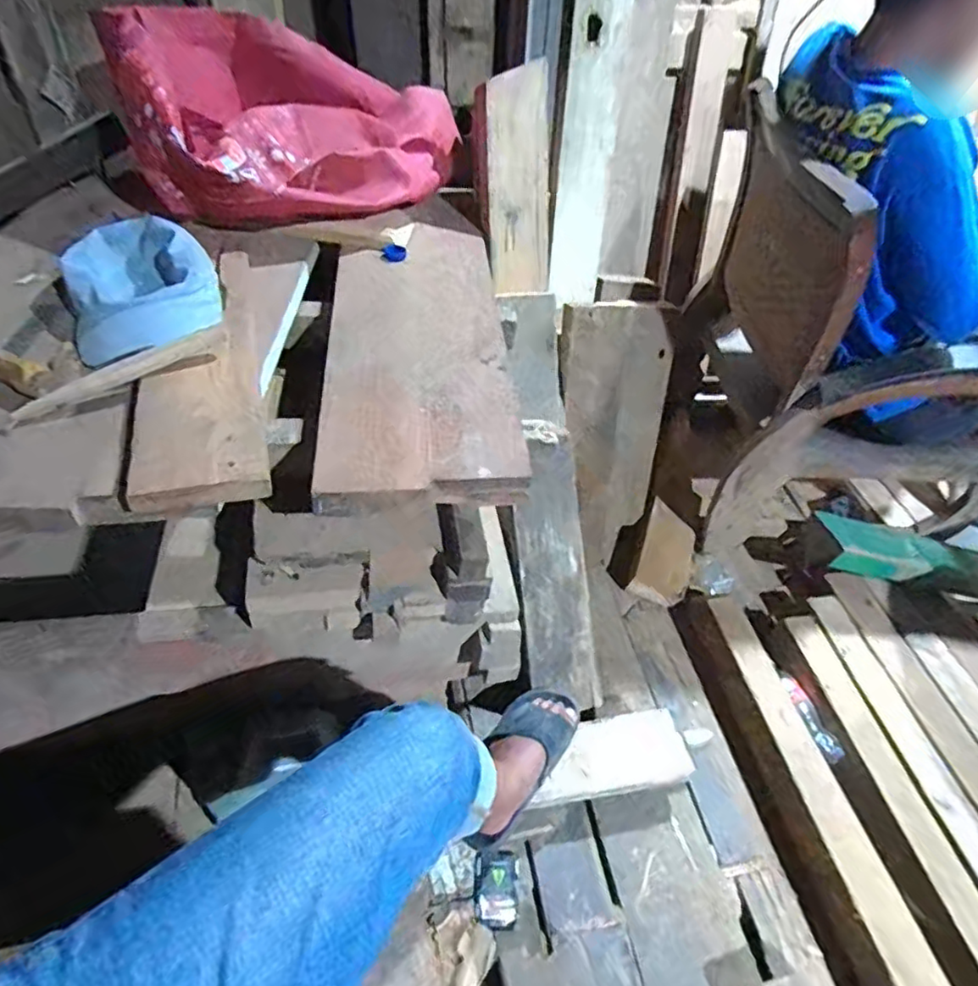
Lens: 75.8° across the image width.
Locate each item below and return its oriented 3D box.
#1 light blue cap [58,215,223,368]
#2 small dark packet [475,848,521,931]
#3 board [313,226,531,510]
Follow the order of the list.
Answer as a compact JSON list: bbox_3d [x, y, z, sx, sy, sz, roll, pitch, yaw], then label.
[{"bbox_3d":[-0.422,-0.259,0.758,0.162,0.077,0.200,-17,51,-22],"label":"light blue cap"},{"bbox_3d":[0.012,0.622,0.989,0.069,0.015,0.105,6,46,-2],"label":"small dark packet"},{"bbox_3d":[-0.089,-0.186,0.794,0.225,0.040,0.510,-1,47,-9],"label":"board"}]

